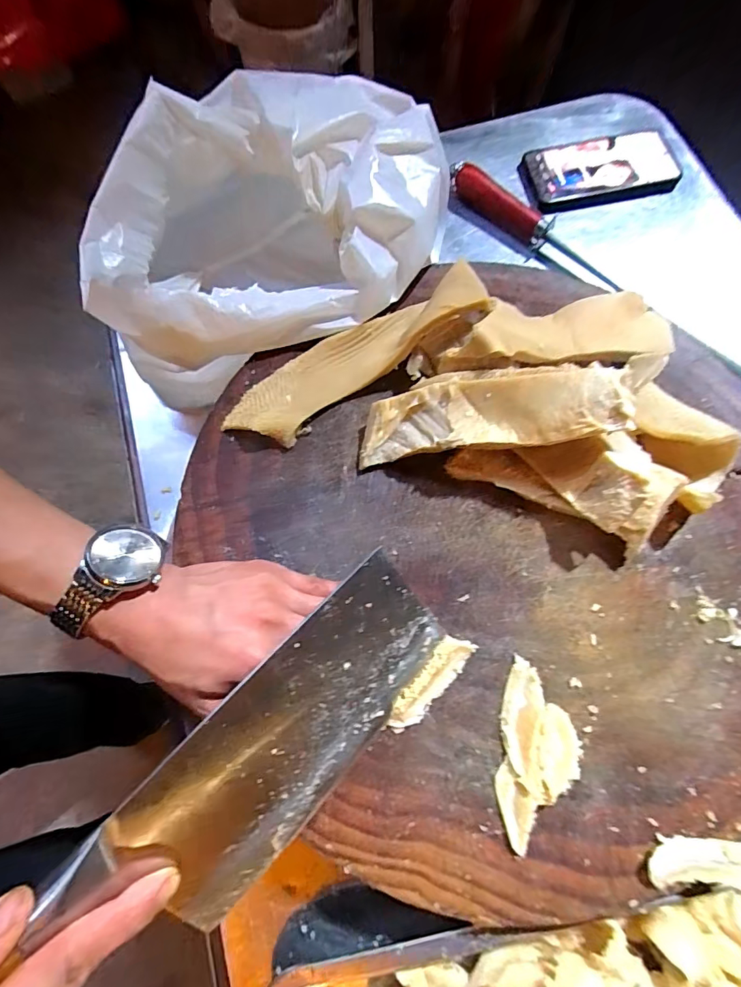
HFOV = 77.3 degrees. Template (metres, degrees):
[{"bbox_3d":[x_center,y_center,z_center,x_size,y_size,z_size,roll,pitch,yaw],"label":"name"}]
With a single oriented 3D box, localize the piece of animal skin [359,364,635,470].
[{"bbox_3d":[0.079,-0.058,0.322,0.175,0.018,0.057,-5,72,22],"label":"piece of animal skin"}]

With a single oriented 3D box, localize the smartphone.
[{"bbox_3d":[0.260,-0.362,0.520,0.163,0.016,0.081,-11,72,-3],"label":"smartphone"}]

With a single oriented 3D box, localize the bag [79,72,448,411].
[{"bbox_3d":[-0.094,-0.244,0.423,0.304,0.132,0.274,-19,73,-6],"label":"bag"}]

